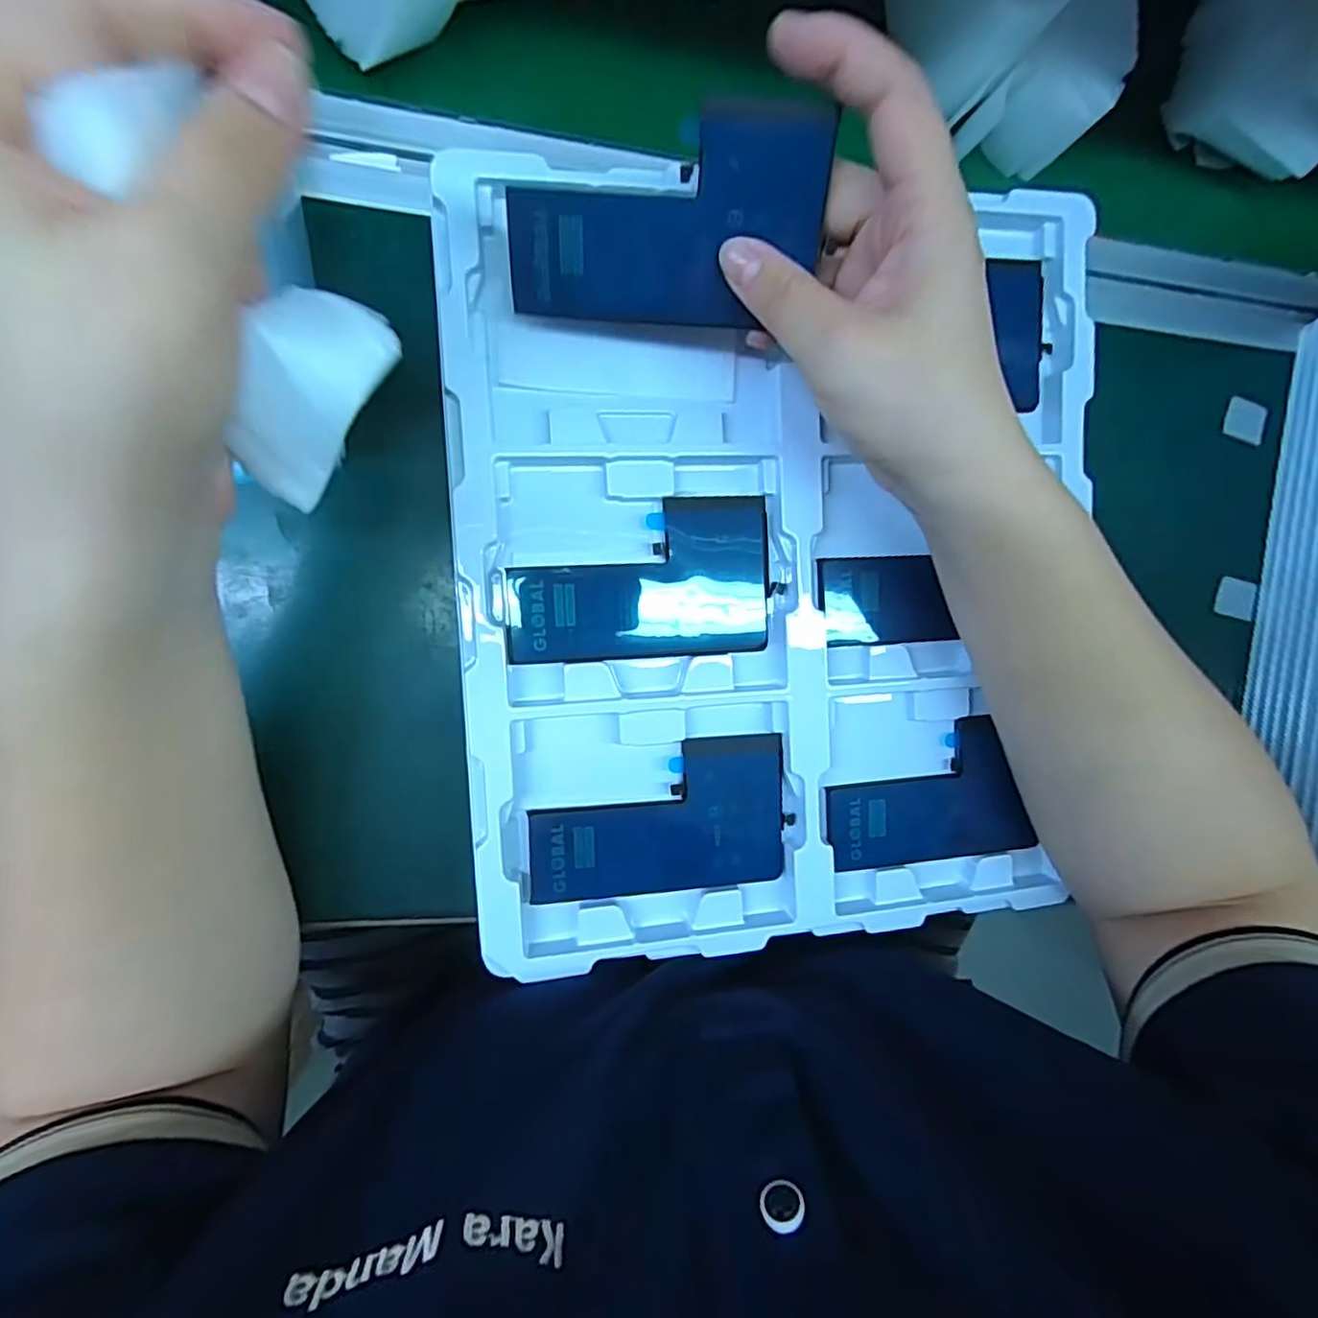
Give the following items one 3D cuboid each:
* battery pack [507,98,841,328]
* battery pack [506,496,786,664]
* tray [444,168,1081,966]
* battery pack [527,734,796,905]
[{"bbox_3d":[0.002,-0.150,0.224,0.107,0.006,0.063,3,130,1],"label":"battery pack"},{"bbox_3d":[-0.007,-0.033,0.271,0.109,0.007,0.065,-4,94,-8],"label":"battery pack"},{"bbox_3d":[0.055,-0.033,0.278,0.269,0.020,0.309,-2,94,-8],"label":"tray"},{"bbox_3d":[0.001,0.068,0.278,0.110,0.007,0.064,-3,94,-8],"label":"battery pack"}]

